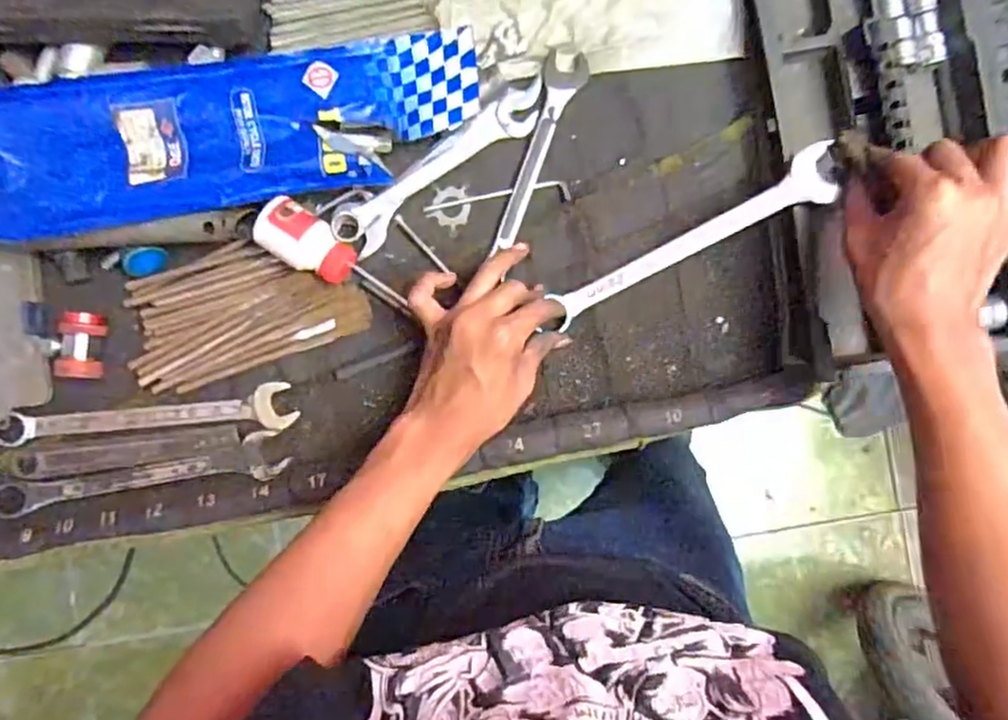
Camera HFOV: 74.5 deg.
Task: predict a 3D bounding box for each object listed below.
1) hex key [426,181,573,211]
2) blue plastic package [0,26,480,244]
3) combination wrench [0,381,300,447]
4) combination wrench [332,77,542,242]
[{"bbox_3d":[-0.005,-0.128,0.518,0.113,0.007,0.015,-4,89,-1],"label":"hex key"},{"bbox_3d":[-0.193,-0.163,0.474,0.361,0.040,0.105,-12,102,-9],"label":"blue plastic package"},{"bbox_3d":[-0.274,0.043,0.509,0.223,0.016,0.034,-5,89,-1],"label":"combination wrench"},{"bbox_3d":[-0.048,-0.152,0.509,0.191,0.013,0.029,-33,90,-1],"label":"combination wrench"}]

